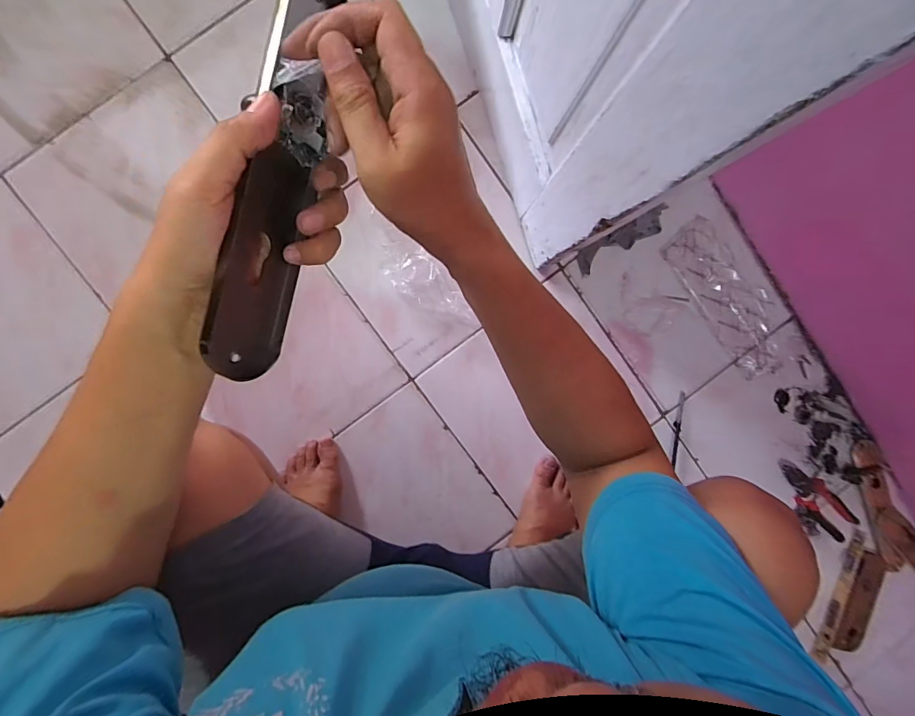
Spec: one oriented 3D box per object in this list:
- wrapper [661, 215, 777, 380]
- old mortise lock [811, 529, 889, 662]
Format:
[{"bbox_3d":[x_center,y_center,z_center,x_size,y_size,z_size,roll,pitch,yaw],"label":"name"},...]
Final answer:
[{"bbox_3d":[0.443,-0.100,0.709,0.101,0.019,0.267,-39,95,-1],"label":"wrapper"},{"bbox_3d":[0.688,0.416,0.757,0.079,0.017,0.219,16,92,-4],"label":"old mortise lock"}]

